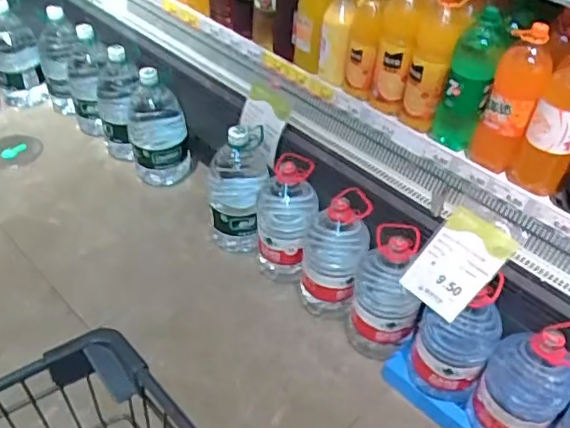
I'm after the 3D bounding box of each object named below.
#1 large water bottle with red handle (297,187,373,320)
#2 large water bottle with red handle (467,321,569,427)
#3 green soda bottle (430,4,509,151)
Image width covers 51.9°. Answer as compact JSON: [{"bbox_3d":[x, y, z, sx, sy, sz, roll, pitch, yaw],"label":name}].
[{"bbox_3d":[0.121,0.094,1.454,0.157,0.351,0.169,8,43,6],"label":"large water bottle with red handle"},{"bbox_3d":[0.470,0.343,1.158,0.154,0.310,0.138,30,49,27],"label":"large water bottle with red handle"},{"bbox_3d":[0.403,-0.278,1.289,0.104,0.315,0.101,15,44,13],"label":"green soda bottle"}]

